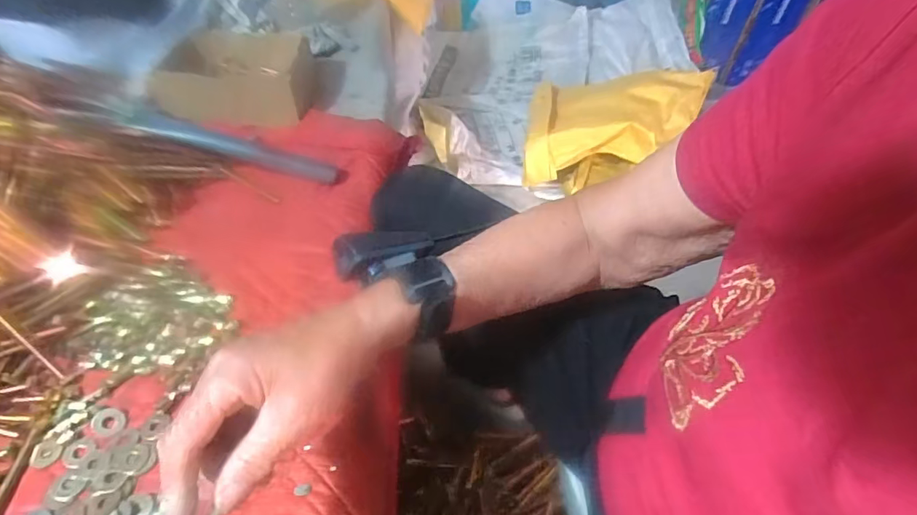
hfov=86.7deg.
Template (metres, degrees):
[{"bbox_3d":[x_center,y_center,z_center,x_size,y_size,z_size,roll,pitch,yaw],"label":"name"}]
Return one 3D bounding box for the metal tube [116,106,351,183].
[{"bbox_3d":[-0.256,-0.128,0.561,0.239,0.024,0.030,15,45,-10],"label":"metal tube"}]

